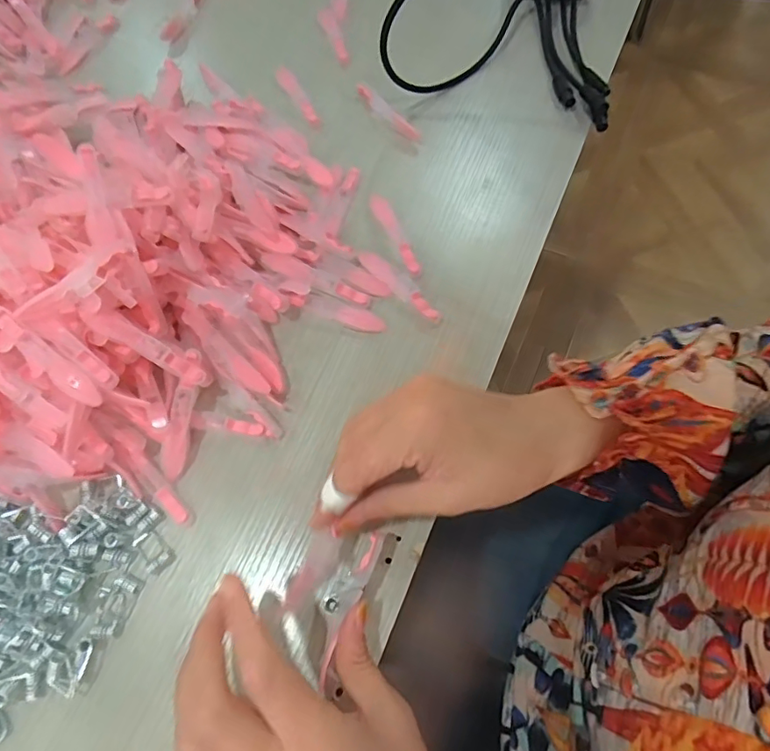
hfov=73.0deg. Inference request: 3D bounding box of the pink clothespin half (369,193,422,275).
[{"bbox_3d":[0.008,-0.103,0.373,0.013,0.004,0.075,-24,71,-10],"label":"pink clothespin half"}]

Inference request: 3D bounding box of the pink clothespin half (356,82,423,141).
[{"bbox_3d":[0.000,-0.214,0.421,0.015,0.008,0.075,-40,74,-15],"label":"pink clothespin half"}]

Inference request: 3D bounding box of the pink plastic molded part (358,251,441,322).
[{"bbox_3d":[0.010,-0.062,0.356,0.013,0.005,0.073,-42,75,-16],"label":"pink plastic molded part"}]

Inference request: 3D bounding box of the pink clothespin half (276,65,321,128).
[{"bbox_3d":[-0.071,-0.230,0.430,0.012,0.012,0.074,-25,71,-10],"label":"pink clothespin half"}]

